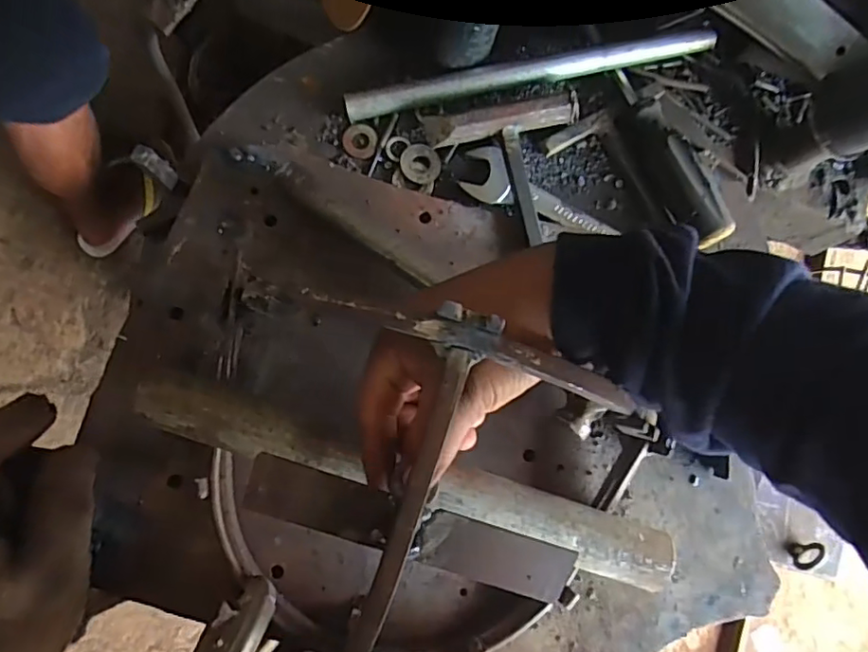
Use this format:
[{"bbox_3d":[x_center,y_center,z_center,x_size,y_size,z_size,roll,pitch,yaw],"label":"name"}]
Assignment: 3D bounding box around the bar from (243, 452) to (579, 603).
[{"bbox_3d":[-0.009,0.087,0.242,0.142,0.006,0.024,19,84,-5],"label":"bar"}]

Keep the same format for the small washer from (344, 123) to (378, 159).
[{"bbox_3d":[-0.050,-0.125,0.382,0.022,0.004,0.024,0,86,-6],"label":"small washer"}]

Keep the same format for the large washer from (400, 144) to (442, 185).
[{"bbox_3d":[-0.009,-0.108,0.380,0.026,0.004,0.026,0,86,-6],"label":"large washer"}]

